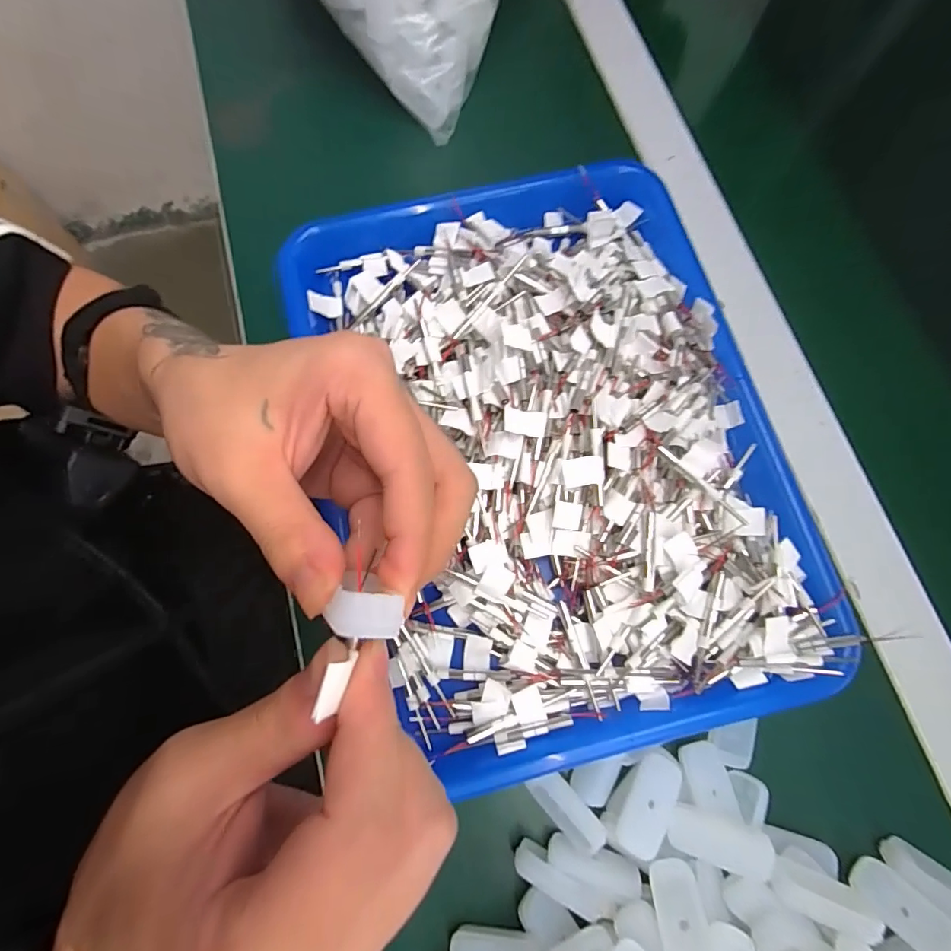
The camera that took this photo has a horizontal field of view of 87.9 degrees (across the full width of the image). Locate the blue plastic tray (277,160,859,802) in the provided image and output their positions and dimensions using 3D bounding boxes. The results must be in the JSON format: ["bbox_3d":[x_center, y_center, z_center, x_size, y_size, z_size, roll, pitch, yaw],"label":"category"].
[{"bbox_3d":[0.036,-0.026,0.274,0.236,0.039,0.325,-12,75,-4],"label":"blue plastic tray"}]

